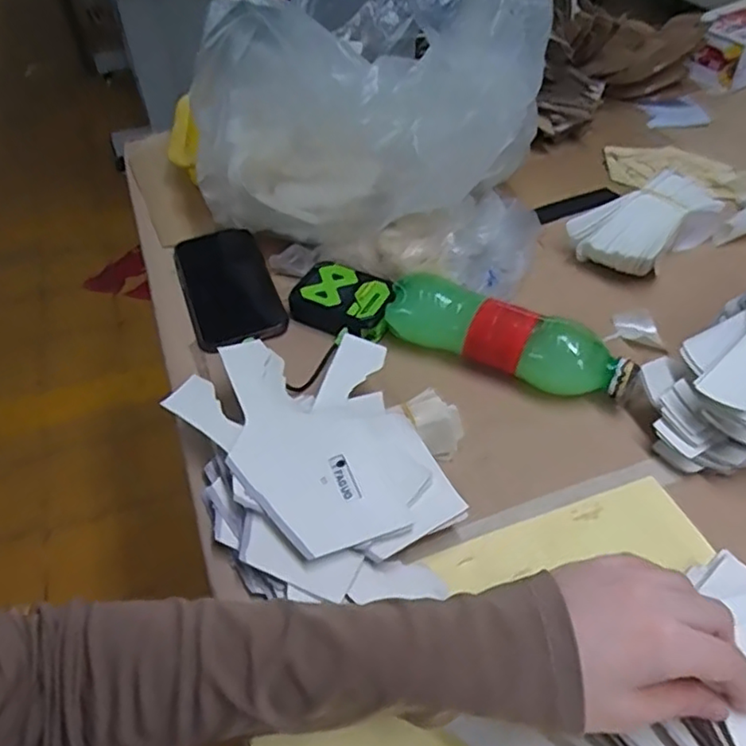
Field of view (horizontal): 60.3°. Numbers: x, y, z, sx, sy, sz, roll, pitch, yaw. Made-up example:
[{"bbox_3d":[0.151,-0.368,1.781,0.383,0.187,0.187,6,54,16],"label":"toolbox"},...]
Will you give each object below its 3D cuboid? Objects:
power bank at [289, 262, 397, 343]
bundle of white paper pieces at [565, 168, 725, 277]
[{"bbox_3d":[-0.025,-0.063,0.578,0.090,0.031,0.067,26,53,24],"label":"power bank"},{"bbox_3d":[0.267,-0.144,0.630,0.157,0.055,0.085,-31,53,-24],"label":"bundle of white paper pieces"}]

